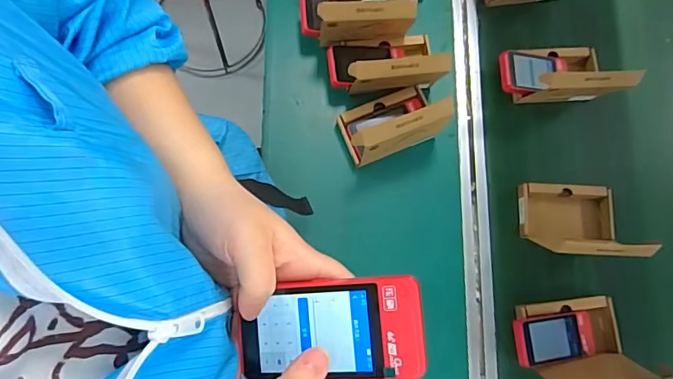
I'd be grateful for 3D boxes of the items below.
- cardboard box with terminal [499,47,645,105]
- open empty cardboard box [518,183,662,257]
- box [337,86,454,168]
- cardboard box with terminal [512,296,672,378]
[{"bbox_3d":[0.335,-0.183,0.707,0.171,0.104,0.104,-3,79,-1],"label":"cardboard box with terminal"},{"bbox_3d":[0.351,0.041,0.676,0.147,0.104,0.109,0,79,-1],"label":"open empty cardboard box"},{"bbox_3d":[0.079,-0.098,0.666,0.137,0.120,0.093,-21,80,-5],"label":"box"},{"bbox_3d":[0.335,0.207,0.643,0.171,0.105,0.106,-5,79,-1],"label":"cardboard box with terminal"}]

